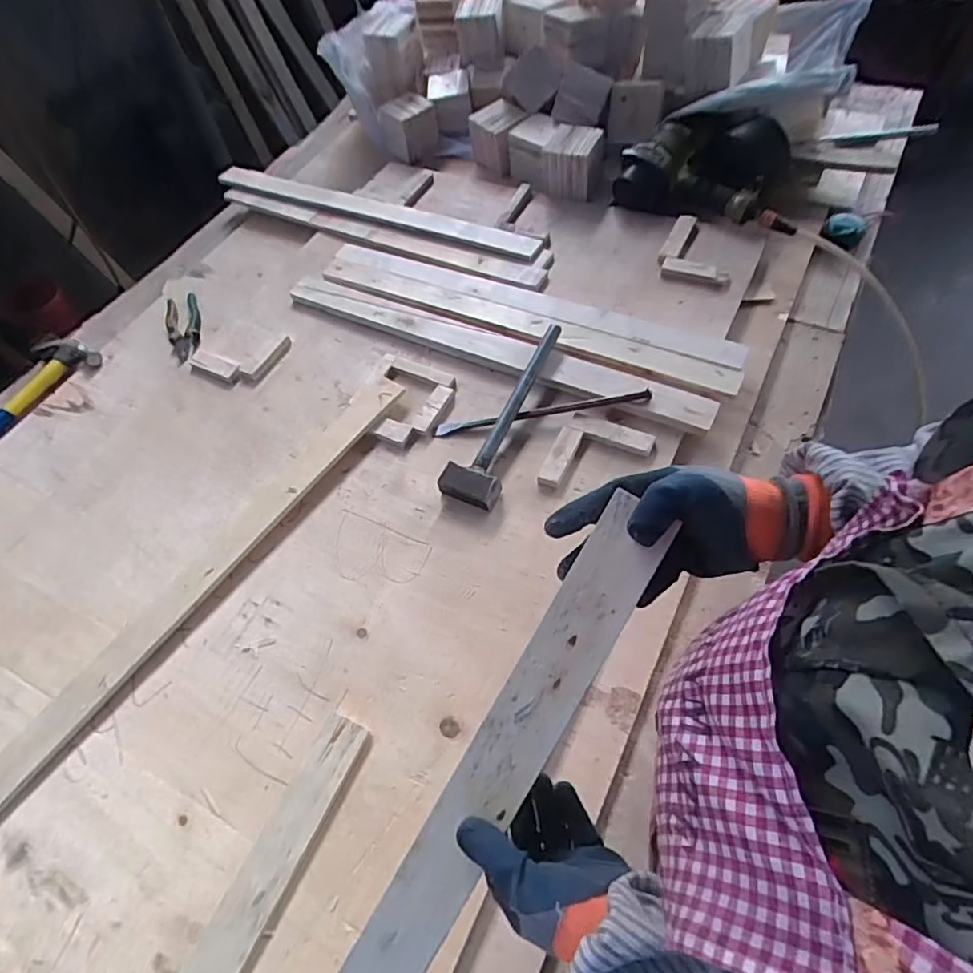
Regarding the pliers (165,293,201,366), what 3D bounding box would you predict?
[{"bbox_3d":[-0.555,-0.287,1.047,0.063,0.023,0.192,-20,60,-6],"label":"pliers"}]

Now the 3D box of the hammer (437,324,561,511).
[{"bbox_3d":[0.035,-0.113,0.827,0.081,0.051,0.312,21,74,18],"label":"hammer"}]

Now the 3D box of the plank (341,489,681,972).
[{"bbox_3d":[-0.060,0.326,0.401,0.058,0.017,0.714,30,87,23],"label":"plank"}]

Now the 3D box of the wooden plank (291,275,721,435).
[{"bbox_3d":[-0.006,-0.231,0.912,0.733,0.025,0.068,20,64,17],"label":"wooden plank"}]

